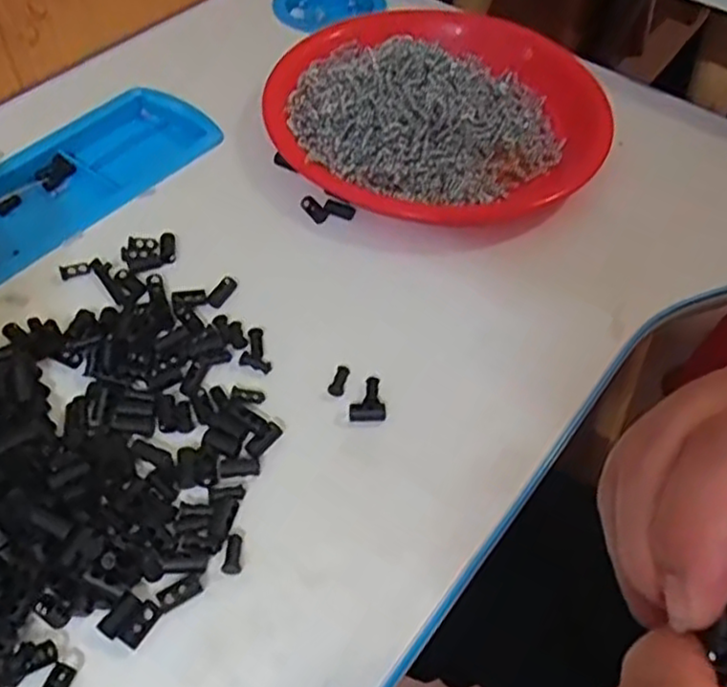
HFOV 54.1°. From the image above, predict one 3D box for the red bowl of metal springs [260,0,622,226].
[{"bbox_3d":[0.049,-0.171,0.464,0.214,0.048,0.217,2,52,-2],"label":"red bowl of metal springs"}]

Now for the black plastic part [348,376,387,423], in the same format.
[{"bbox_3d":[0.001,0.027,0.351,0.018,0.006,0.025,-4,52,-7],"label":"black plastic part"}]

